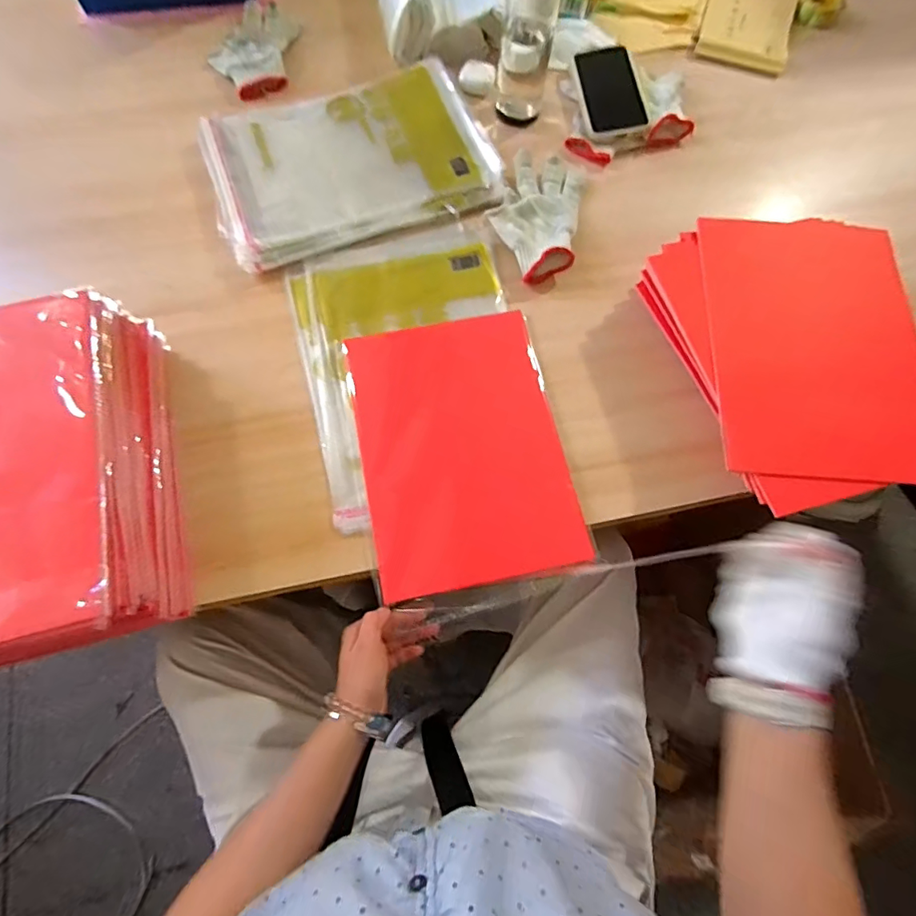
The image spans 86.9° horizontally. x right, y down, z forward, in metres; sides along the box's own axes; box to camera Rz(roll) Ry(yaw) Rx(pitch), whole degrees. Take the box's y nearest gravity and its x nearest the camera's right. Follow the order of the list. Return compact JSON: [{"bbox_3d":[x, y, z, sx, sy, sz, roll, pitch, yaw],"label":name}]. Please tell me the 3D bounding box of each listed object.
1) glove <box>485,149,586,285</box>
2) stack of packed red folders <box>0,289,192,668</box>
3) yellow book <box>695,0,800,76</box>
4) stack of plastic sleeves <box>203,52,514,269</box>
[{"bbox_3d":[0.101,-0.305,0.600,0.099,0.029,0.182,13,71,3],"label":"glove"},{"bbox_3d":[-0.393,0.020,0.423,0.229,0.101,0.293,-14,72,-6],"label":"stack of packed red folders"},{"bbox_3d":[0.445,-0.672,0.741,0.131,0.027,0.179,20,71,5],"label":"yellow book"},{"bbox_3d":[-0.143,-0.393,0.627,0.344,0.025,0.260,-17,72,-8],"label":"stack of plastic sleeves"}]

